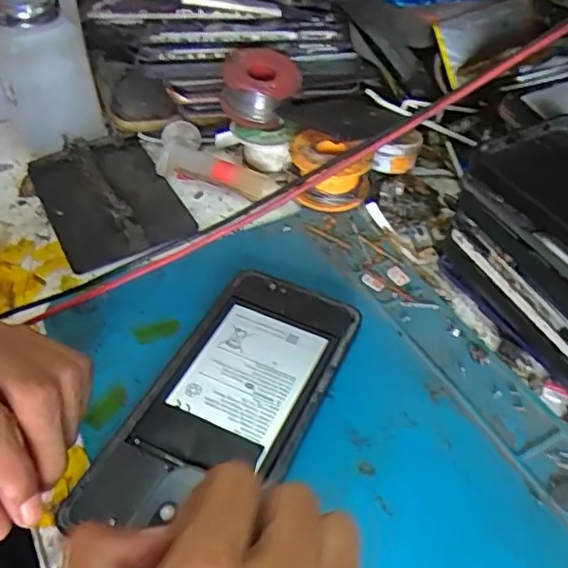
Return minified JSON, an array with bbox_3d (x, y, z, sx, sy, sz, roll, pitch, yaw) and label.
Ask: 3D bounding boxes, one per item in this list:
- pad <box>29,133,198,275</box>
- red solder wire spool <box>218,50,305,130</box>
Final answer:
[{"bbox_3d":[-0.115,-0.058,0.392,0.079,0.015,0.127,-22,50,-21],"label":"pad"},{"bbox_3d":[-0.016,-0.137,0.409,0.055,0.034,0.052,1,47,2],"label":"red solder wire spool"}]

